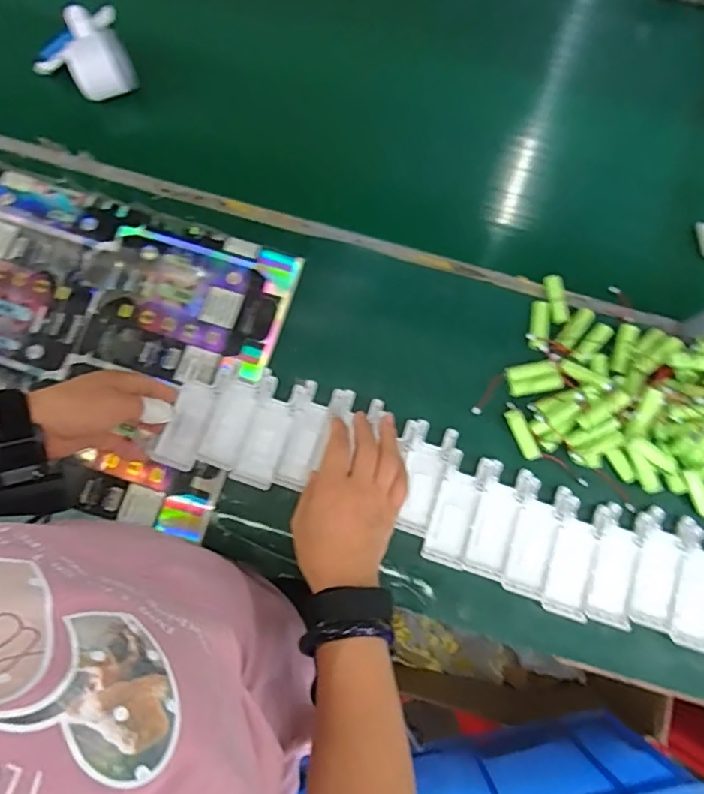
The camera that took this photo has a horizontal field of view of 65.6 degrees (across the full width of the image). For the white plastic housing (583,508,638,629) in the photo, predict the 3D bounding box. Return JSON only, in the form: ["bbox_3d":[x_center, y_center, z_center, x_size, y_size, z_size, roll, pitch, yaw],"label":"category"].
[{"bbox_3d":[0.252,0.153,0.509,0.044,0.012,0.113,22,79,3],"label":"white plastic housing"}]

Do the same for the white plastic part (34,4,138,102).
[{"bbox_3d":[-0.300,-0.381,0.595,0.100,0.057,0.092,-19,79,-5],"label":"white plastic part"}]

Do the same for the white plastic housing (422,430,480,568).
[{"bbox_3d":[0.103,0.105,0.514,0.041,0.012,0.107,25,79,4],"label":"white plastic housing"}]

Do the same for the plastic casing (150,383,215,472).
[{"bbox_3d":[-0.165,0.027,0.538,0.042,0.006,0.084,17,76,4],"label":"plastic casing"}]

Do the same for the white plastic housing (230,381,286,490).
[{"bbox_3d":[-0.078,0.030,0.535,0.043,0.010,0.119,24,79,4],"label":"white plastic housing"}]

